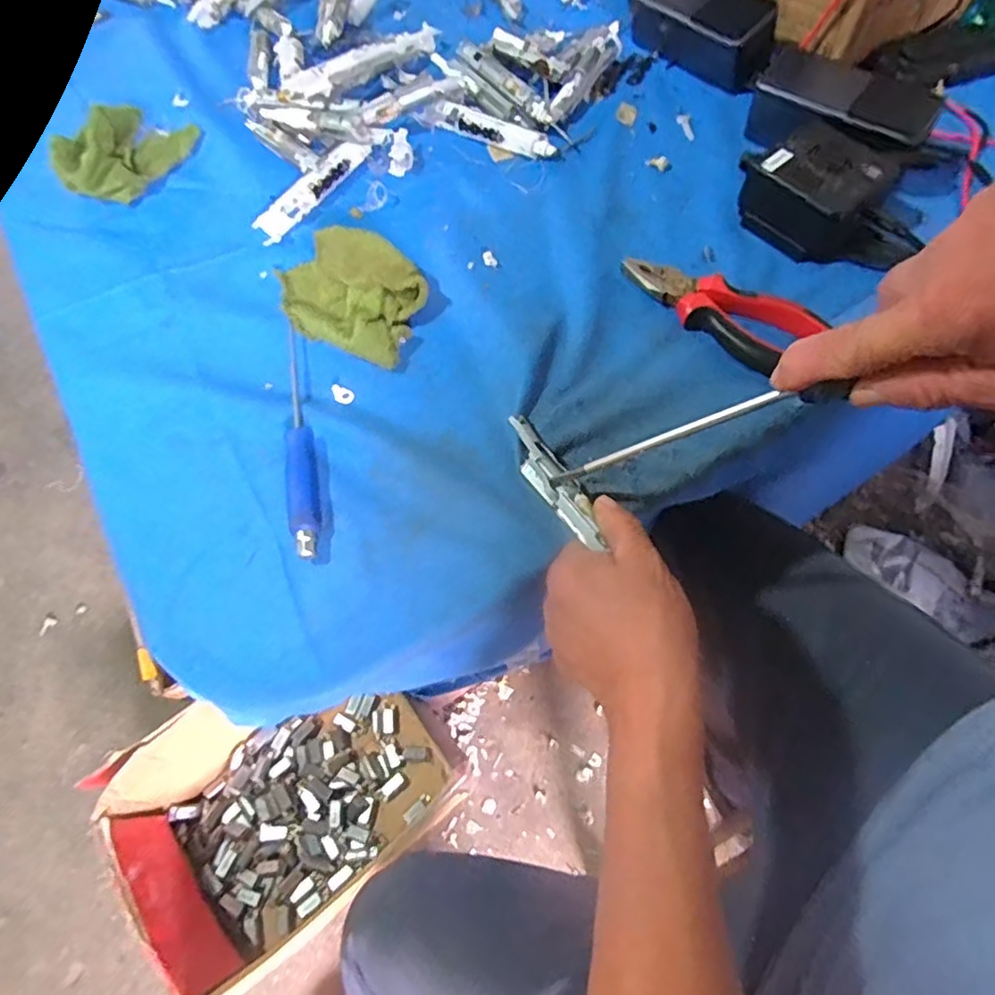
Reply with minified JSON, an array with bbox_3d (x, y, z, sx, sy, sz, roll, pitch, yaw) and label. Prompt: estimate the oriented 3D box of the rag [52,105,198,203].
[{"bbox_3d":[-0.327,-0.312,0.545,0.056,0.043,0.118,31,70,16],"label":"rag"}]

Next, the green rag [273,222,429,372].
[{"bbox_3d":[-0.114,-0.156,0.460,0.129,0.038,0.081,28,69,15],"label":"green rag"}]

